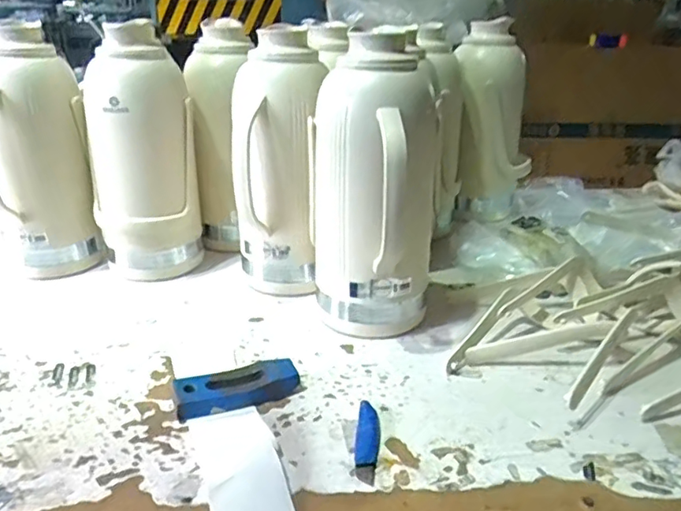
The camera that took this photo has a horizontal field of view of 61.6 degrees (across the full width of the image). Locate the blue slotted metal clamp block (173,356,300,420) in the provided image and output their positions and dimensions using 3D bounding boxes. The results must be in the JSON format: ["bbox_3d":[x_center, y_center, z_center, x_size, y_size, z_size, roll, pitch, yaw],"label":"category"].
[{"bbox_3d":[-0.116,0.147,0.642,0.134,0.027,0.051,-9,26,-22],"label":"blue slotted metal clamp block"}]

